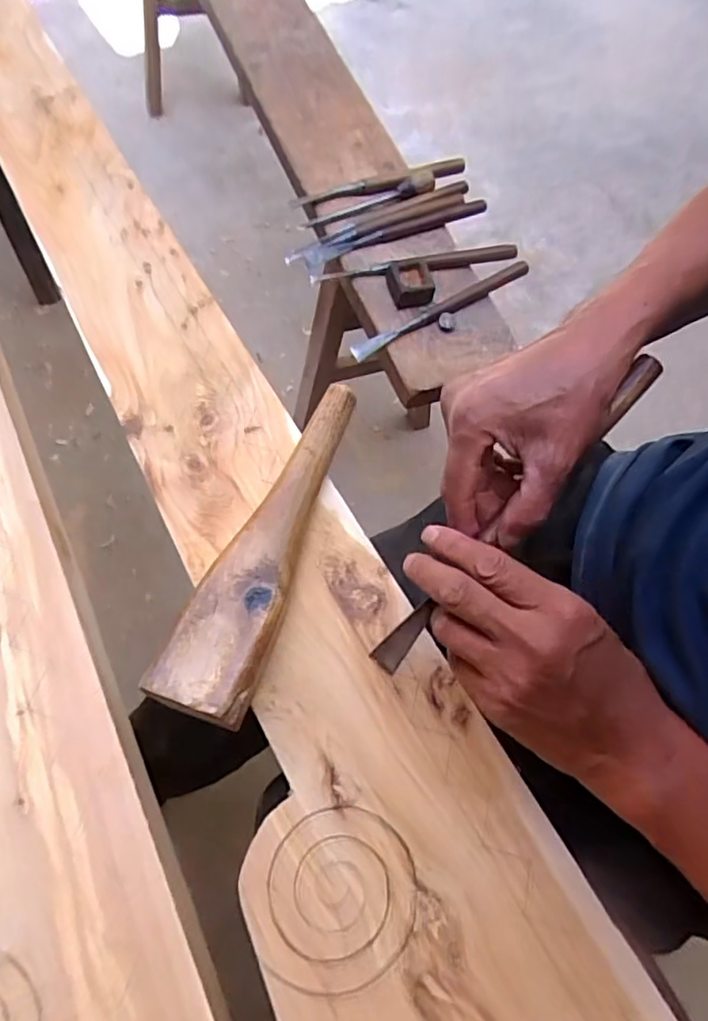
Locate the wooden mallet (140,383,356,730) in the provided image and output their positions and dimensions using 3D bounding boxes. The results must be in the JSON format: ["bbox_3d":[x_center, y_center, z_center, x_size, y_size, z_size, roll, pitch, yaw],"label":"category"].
[{"bbox_3d":[-0.055,0.018,0.441,0.058,0.048,0.265,20,65,6],"label":"wooden mallet"}]

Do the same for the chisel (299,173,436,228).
[{"bbox_3d":[0.019,-0.395,0.782,0.187,0.023,0.027,-23,69,-15],"label":"chisel"}]

